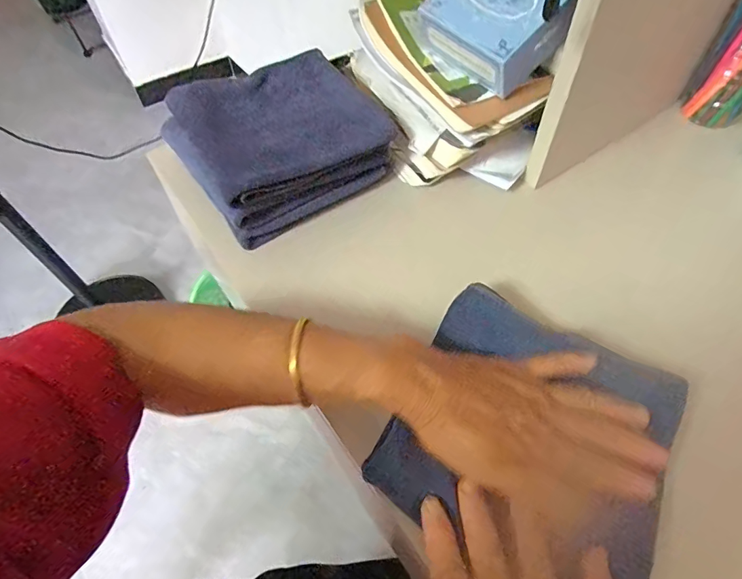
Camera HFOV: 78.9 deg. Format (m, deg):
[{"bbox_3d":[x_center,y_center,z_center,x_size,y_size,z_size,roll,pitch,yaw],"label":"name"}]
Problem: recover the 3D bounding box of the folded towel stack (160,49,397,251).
[{"bbox_3d":[-0.096,-0.152,0.457,0.182,0.066,0.165,-31,59,-19],"label":"folded towel stack"}]

